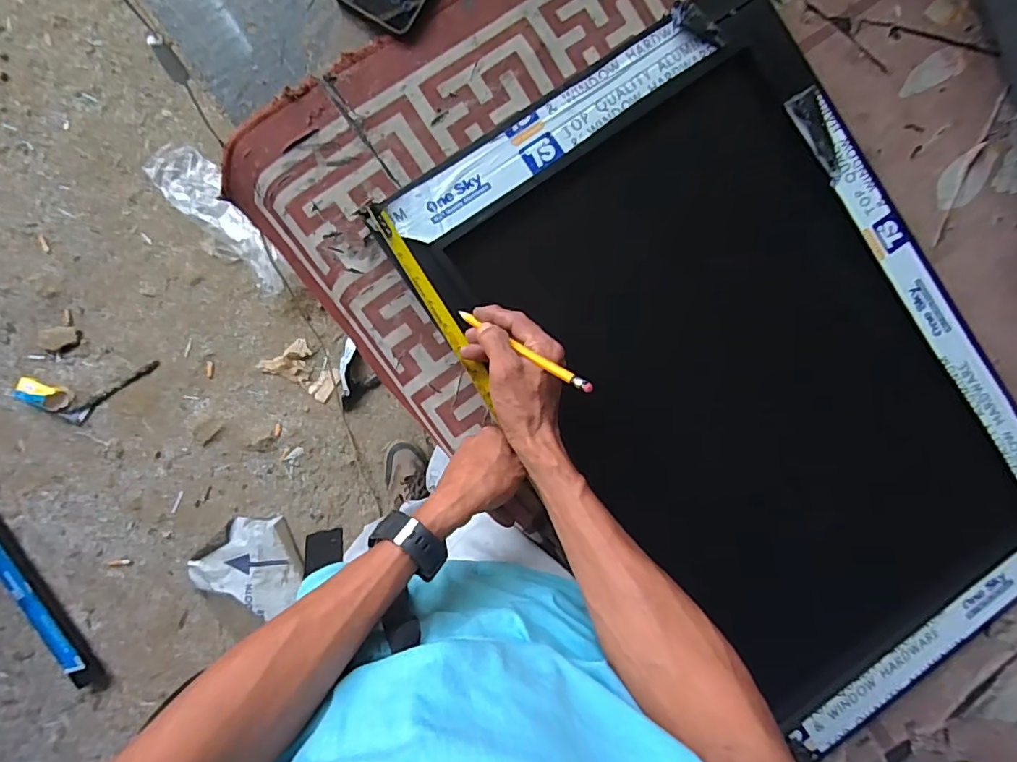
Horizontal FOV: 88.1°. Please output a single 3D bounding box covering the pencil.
[{"bbox_3d":[0.008,-0.028,0.433,0.158,0.007,0.008,33,85,38],"label":"pencil"}]

